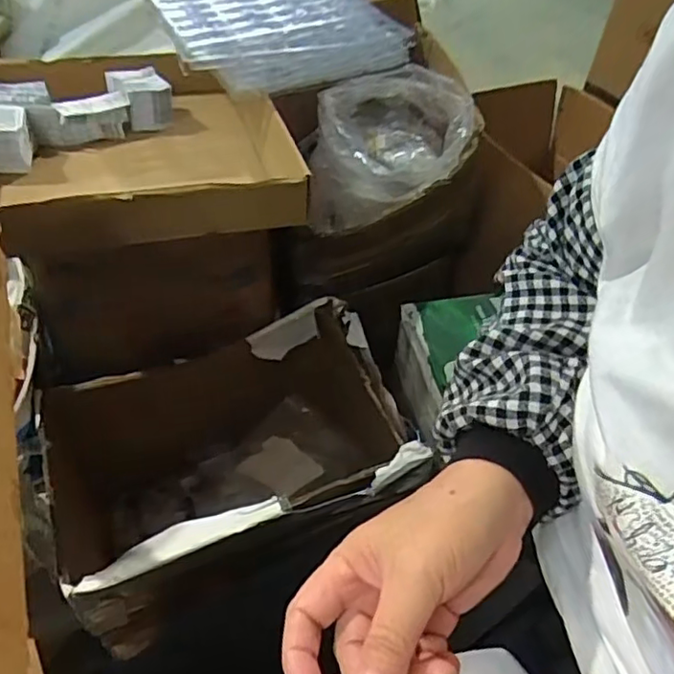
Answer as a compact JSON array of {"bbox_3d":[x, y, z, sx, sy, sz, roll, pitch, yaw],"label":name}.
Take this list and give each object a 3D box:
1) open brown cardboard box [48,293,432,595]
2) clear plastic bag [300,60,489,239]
[{"bbox_3d":[-0.135,0.201,0.856,0.428,0.296,0.293,-18,50,-18],"label":"open brown cardboard box"},{"bbox_3d":[0.078,-0.255,0.840,0.213,0.150,0.208,12,48,9],"label":"clear plastic bag"}]

